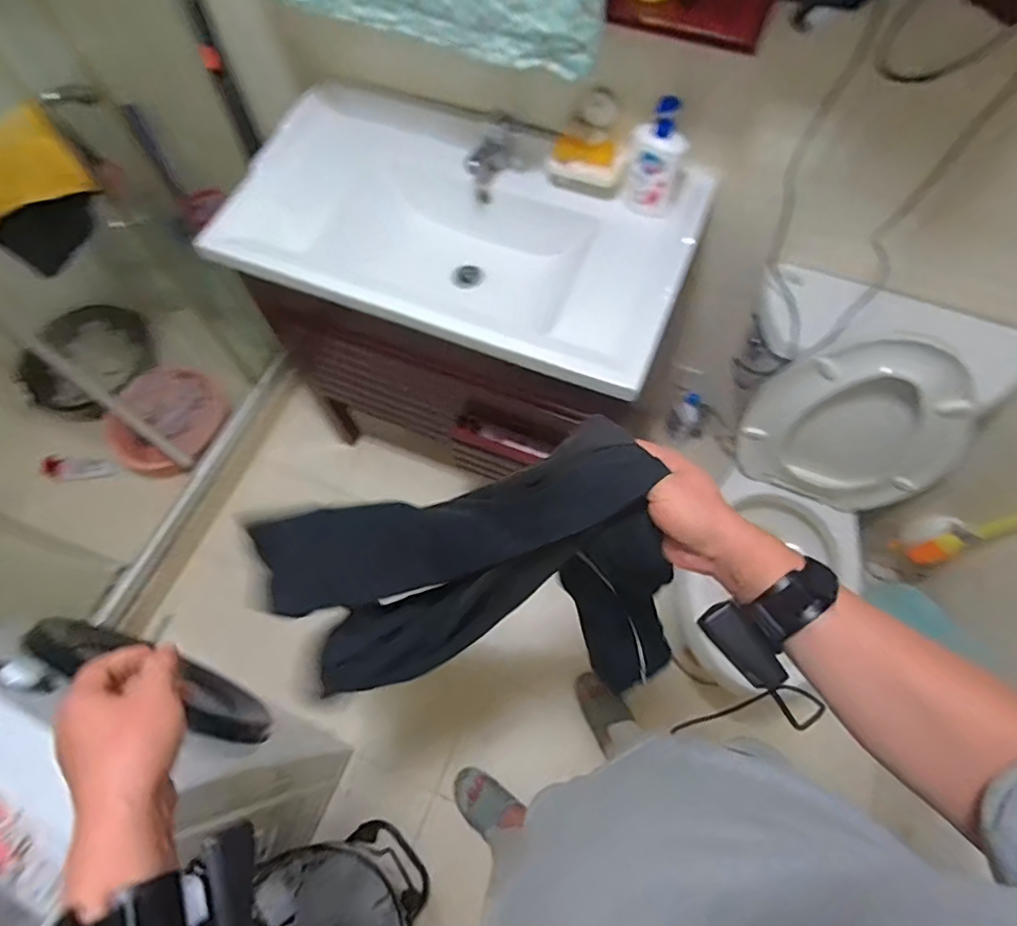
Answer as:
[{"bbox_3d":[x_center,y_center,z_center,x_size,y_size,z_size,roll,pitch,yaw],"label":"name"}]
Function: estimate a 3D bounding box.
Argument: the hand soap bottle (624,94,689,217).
[{"bbox_3d":[0.254,-0.523,0.969,0.087,0.151,0.060,6,66,4],"label":"hand soap bottle"}]

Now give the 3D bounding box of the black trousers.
[{"bbox_3d":[-0.058,0.135,0.633,0.504,0.364,0.186,-1,65,0],"label":"black trousers"}]

